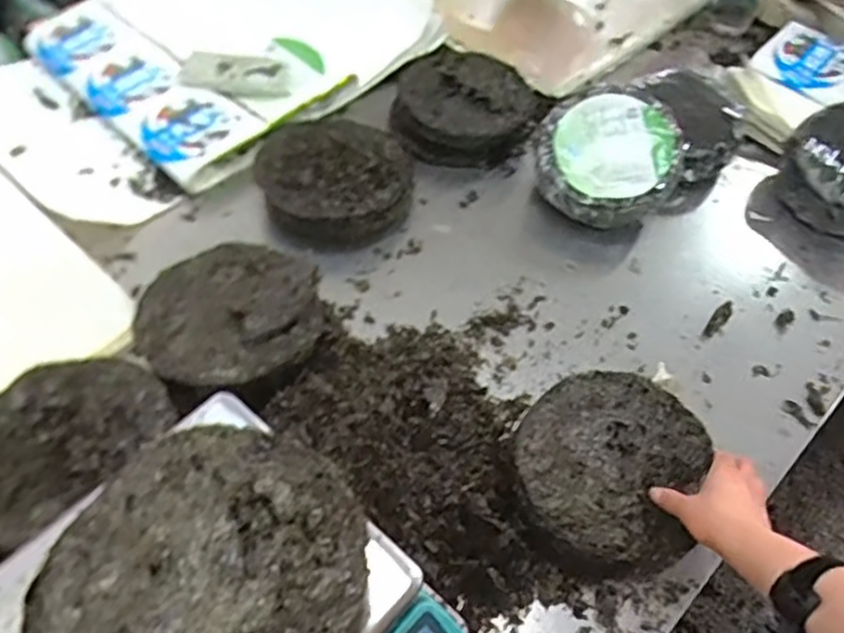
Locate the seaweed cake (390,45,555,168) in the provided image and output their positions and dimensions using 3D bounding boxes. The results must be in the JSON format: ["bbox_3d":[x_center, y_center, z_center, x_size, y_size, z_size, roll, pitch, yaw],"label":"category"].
[{"bbox_3d":[0.062,-0.335,1.087,0.209,0.070,0.249,24,56,14],"label":"seaweed cake"}]

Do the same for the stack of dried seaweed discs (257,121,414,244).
[{"bbox_3d":[-0.118,-0.189,0.956,0.204,0.072,0.198,-19,57,-16],"label":"stack of dried seaweed discs"}]

